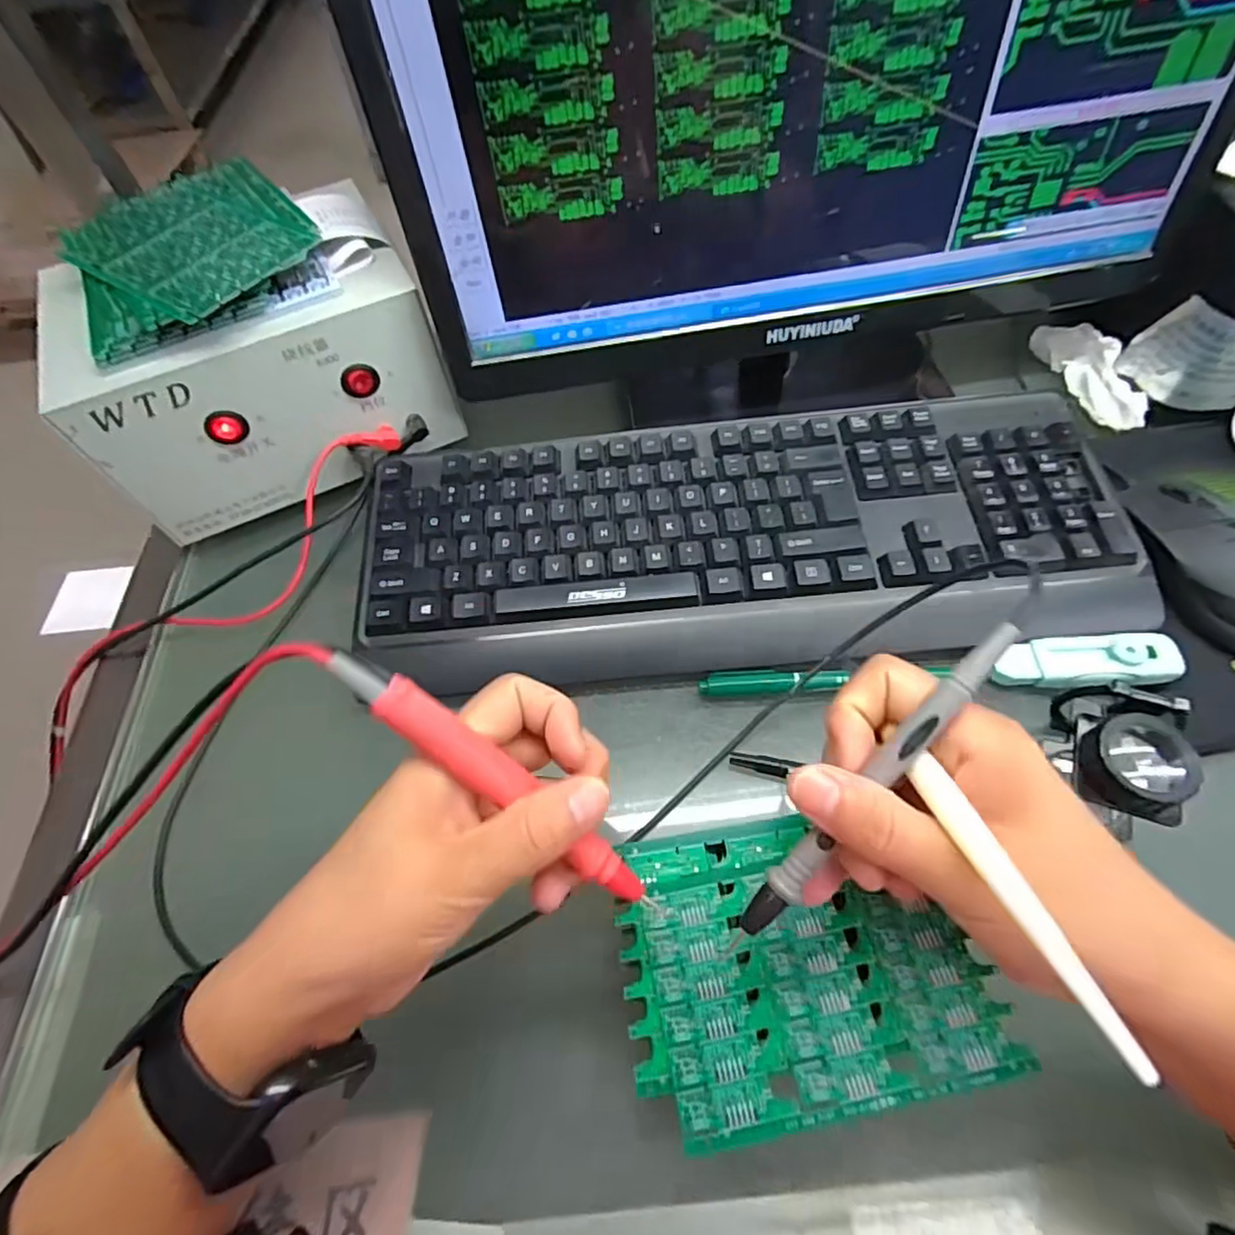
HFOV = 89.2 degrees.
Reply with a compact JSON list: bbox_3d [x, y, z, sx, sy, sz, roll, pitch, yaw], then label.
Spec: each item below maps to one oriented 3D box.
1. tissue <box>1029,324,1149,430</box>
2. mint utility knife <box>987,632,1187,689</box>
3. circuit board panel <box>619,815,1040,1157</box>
[{"bbox_3d":[0.326,-0.170,0.427,0.025,0.030,0.096,-15,59,-5],"label":"tissue"},{"bbox_3d":[0.244,0.022,0.324,0.084,0.010,0.026,-1,59,4],"label":"mint utility knife"},{"bbox_3d":[0.070,0.132,0.246,0.133,0.005,0.101,-10,59,-2],"label":"circuit board panel"}]

